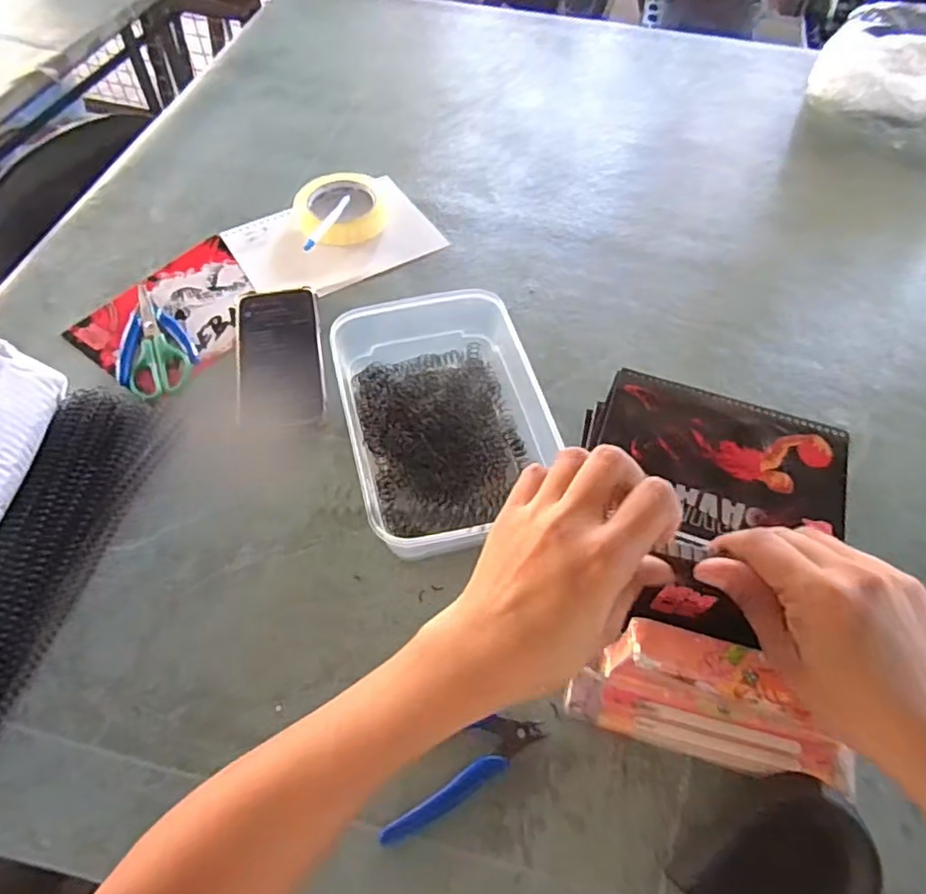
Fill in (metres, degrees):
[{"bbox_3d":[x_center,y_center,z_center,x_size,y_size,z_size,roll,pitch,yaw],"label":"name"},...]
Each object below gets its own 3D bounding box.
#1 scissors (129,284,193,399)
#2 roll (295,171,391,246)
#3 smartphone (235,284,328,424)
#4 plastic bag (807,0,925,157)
[{"bbox_3d":[-0.307,-0.108,0.612,0.054,0.005,0.153,-19,59,-15],"label":"scissors"},{"bbox_3d":[-0.140,-0.275,0.721,0.105,0.021,0.119,-9,57,-9],"label":"roll"},{"bbox_3d":[-0.176,-0.091,0.594,0.080,0.010,0.177,-9,57,-9],"label":"smartphone"},{"bbox_3d":[0.646,-0.520,0.867,0.273,0.074,0.289,29,60,16],"label":"plastic bag"}]

